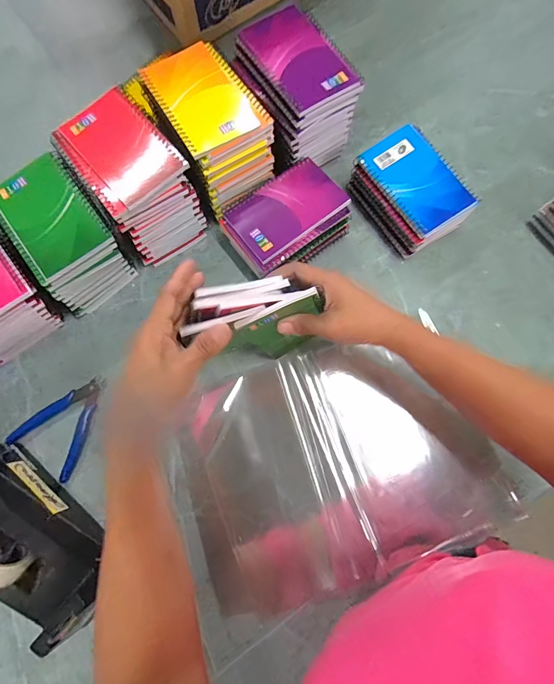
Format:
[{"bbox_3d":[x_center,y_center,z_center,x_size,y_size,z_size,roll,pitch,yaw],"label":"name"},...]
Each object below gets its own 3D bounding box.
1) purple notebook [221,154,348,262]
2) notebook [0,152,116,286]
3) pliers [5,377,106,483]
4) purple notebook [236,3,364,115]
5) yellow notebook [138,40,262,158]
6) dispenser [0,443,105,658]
[{"bbox_3d":[0.009,-0.161,0.441,0.127,0.012,0.090,-36,80,-7],"label":"purple notebook"},{"bbox_3d":[-0.248,-0.138,0.404,0.092,0.010,0.133,-38,80,-6],"label":"notebook"},{"bbox_3d":[-0.260,0.091,0.439,0.083,0.015,0.116,18,79,4],"label":"pliers"},{"bbox_3d":[0.023,-0.324,0.420,0.090,0.010,0.135,-31,79,-7],"label":"purple notebook"},{"bbox_3d":[-0.085,-0.265,0.400,0.081,0.008,0.126,-30,79,-6],"label":"yellow notebook"},{"bbox_3d":[-0.247,0.191,0.362,0.199,0.127,0.072,40,80,8],"label":"dispenser"}]

